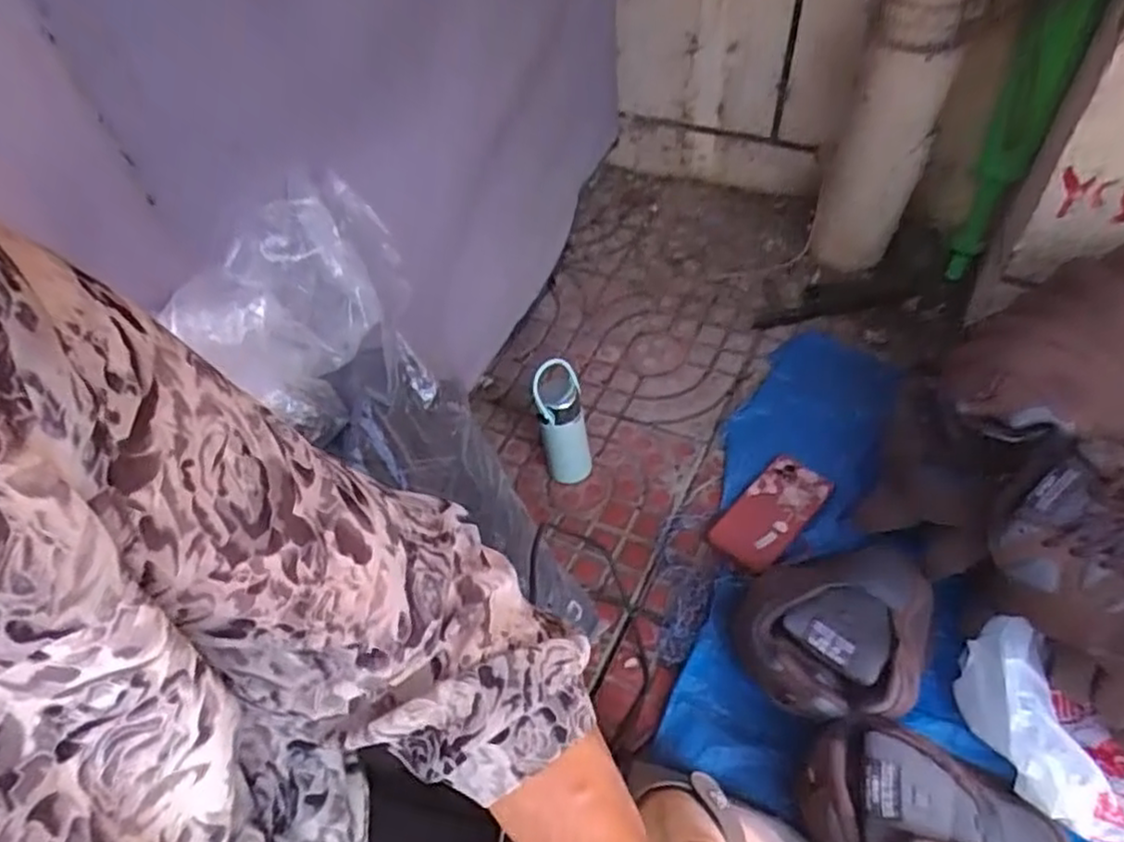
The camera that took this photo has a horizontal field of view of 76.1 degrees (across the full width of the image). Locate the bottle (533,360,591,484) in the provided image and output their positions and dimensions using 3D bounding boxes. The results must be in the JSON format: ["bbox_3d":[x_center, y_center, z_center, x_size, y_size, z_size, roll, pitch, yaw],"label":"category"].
[{"bbox_3d":[0.001,0.012,0.879,0.056,0.167,0.069,-9,50,-4],"label":"bottle"}]

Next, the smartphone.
[{"bbox_3d":[0.244,0.106,0.839,0.080,0.013,0.160,34,59,28],"label":"smartphone"}]

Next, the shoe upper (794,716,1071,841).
[{"bbox_3d":[0.307,0.337,0.580,0.226,0.089,0.145,8,51,10],"label":"shoe upper"}]

